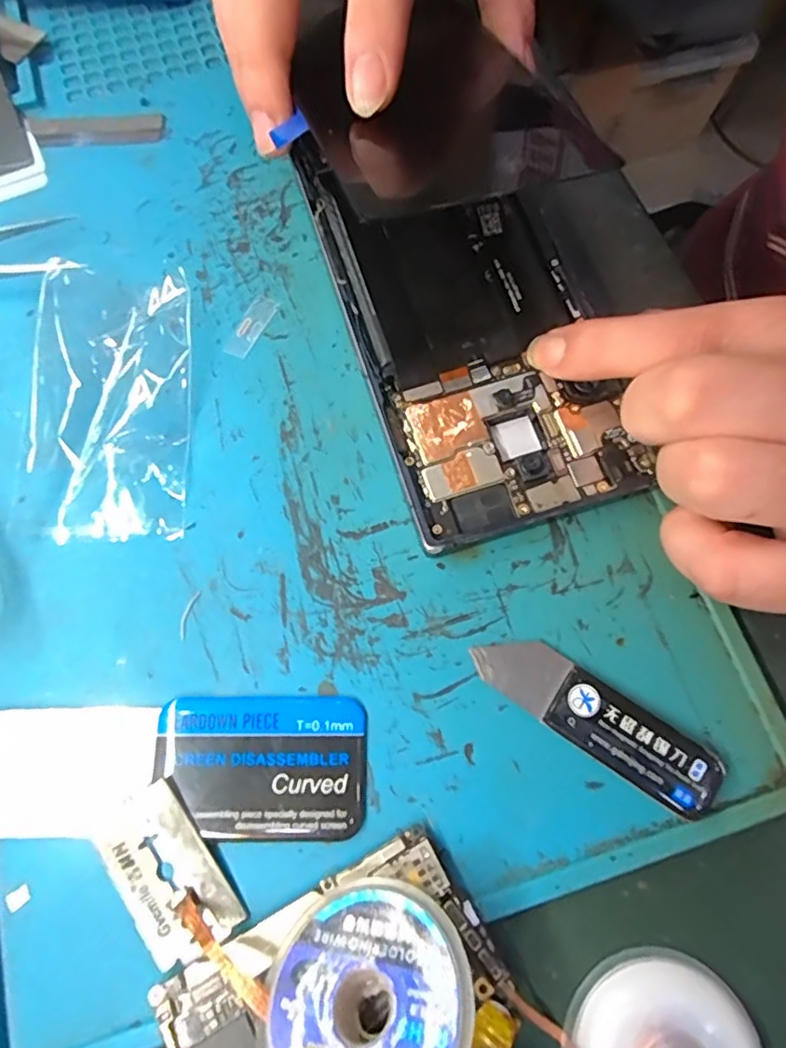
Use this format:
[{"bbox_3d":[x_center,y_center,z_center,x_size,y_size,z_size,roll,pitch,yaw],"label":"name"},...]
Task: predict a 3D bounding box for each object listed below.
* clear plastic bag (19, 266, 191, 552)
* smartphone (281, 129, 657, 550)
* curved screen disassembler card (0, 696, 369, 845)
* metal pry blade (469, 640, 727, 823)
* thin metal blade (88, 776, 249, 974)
[{"bbox_3d":[-0.090,-0.042,0.183,0.049,0.008,0.095,-2,72,-1],"label":"clear plastic bag"},{"bbox_3d":[0.021,-0.069,0.187,0.071,0.009,0.146,-18,73,-6],"label":"smartphone"},{"bbox_3d":[-0.067,0.063,0.150,0.118,0.004,0.034,1,72,0],"label":"curved screen disassembler card"},{"bbox_3d":[0.053,0.051,0.154,0.067,0.004,0.018,32,75,15],"label":"metal pry blade"},{"bbox_3d":[-0.056,0.086,0.141,0.023,0.004,0.040,-35,76,-11],"label":"thin metal blade"}]

